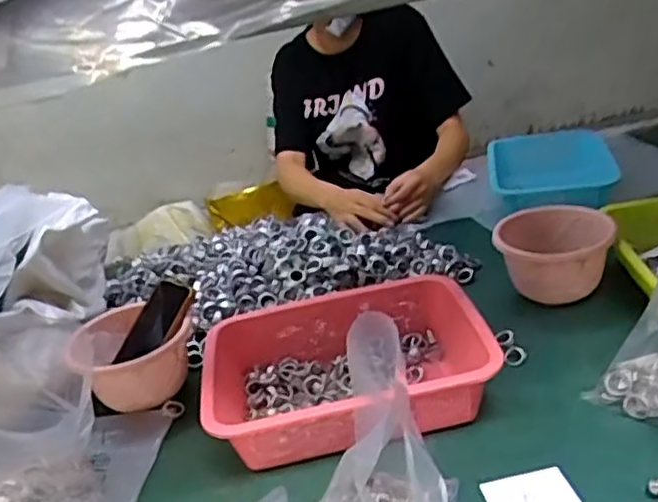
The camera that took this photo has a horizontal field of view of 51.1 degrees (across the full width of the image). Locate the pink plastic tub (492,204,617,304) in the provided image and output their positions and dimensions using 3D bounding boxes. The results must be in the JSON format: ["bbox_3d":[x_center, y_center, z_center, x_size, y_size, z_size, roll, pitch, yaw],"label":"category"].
[{"bbox_3d":[0.304,0.009,0.933,0.146,0.087,0.140,4,28,26],"label":"pink plastic tub"}]

